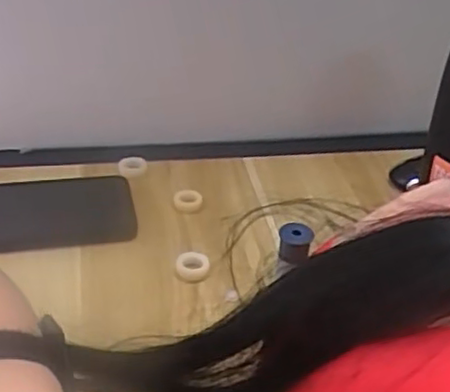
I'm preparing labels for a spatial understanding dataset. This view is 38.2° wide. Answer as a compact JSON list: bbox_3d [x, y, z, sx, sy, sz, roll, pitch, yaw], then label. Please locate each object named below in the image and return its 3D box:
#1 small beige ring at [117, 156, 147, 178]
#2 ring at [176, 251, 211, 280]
[{"bbox_3d":[-0.077,-0.025,0.542,0.024,0.008,0.022,2,34,-1],"label":"small beige ring"},{"bbox_3d":[-0.022,0.048,0.442,0.023,0.009,0.020,2,34,-2],"label":"ring"}]

